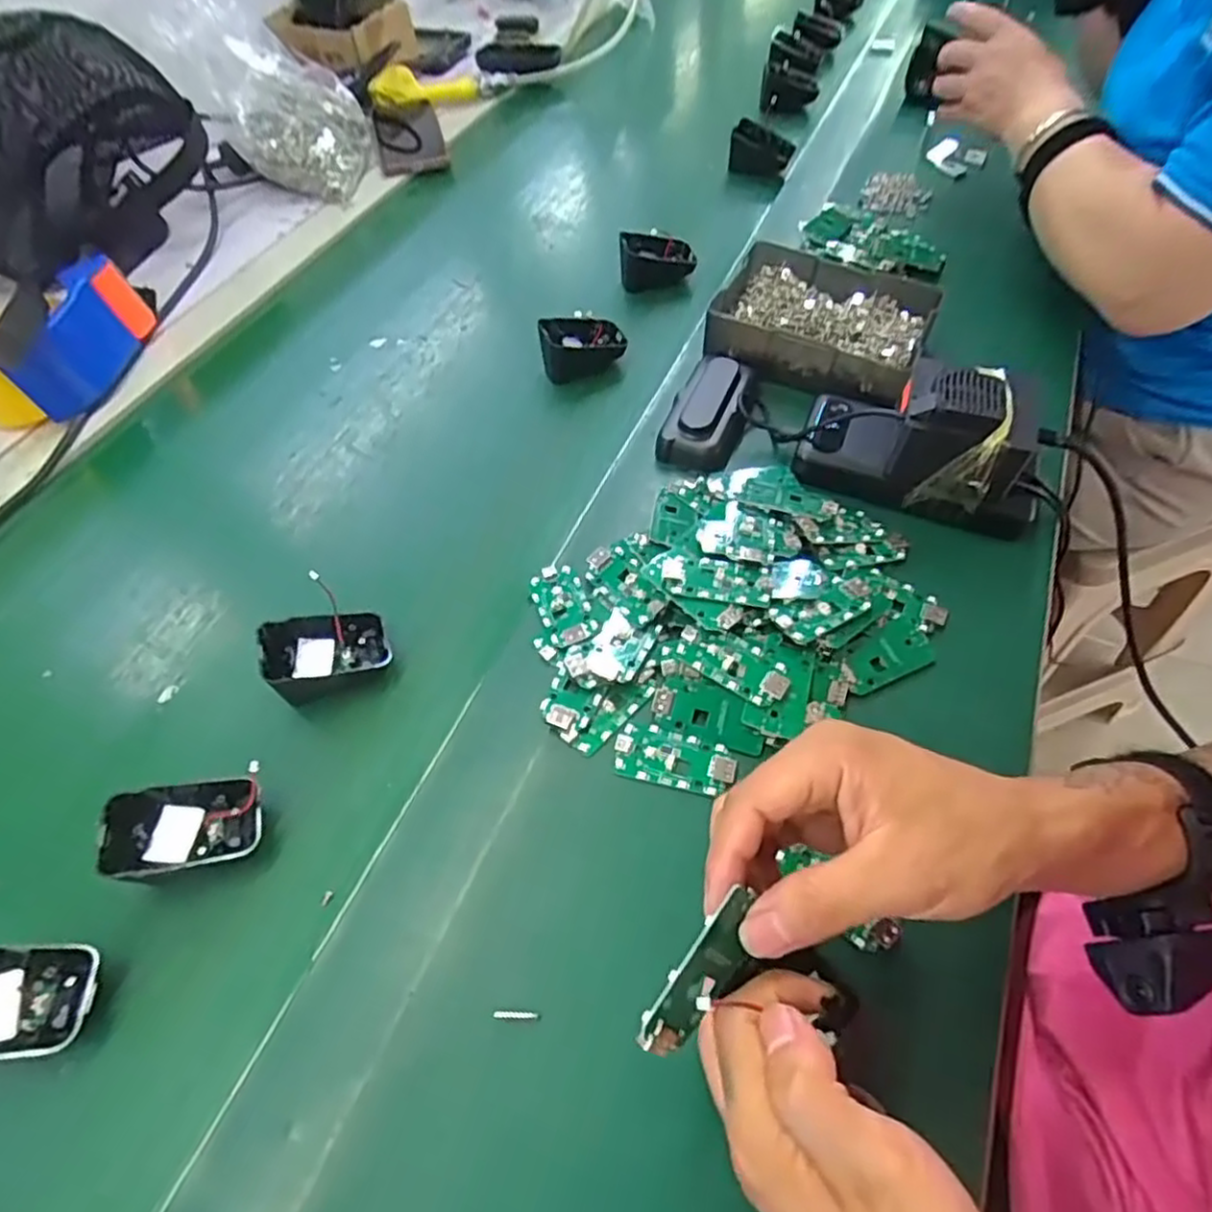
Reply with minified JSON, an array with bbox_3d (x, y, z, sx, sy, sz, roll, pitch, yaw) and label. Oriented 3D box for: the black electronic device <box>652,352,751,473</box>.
[{"bbox_3d":[0.076,-0.144,0.521,0.054,0.027,0.098,17,57,14],"label":"black electronic device"}]

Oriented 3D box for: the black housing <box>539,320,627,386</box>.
[{"bbox_3d":[-0.018,-0.213,0.576,0.068,0.034,0.043,-7,55,-2],"label":"black housing"}]

